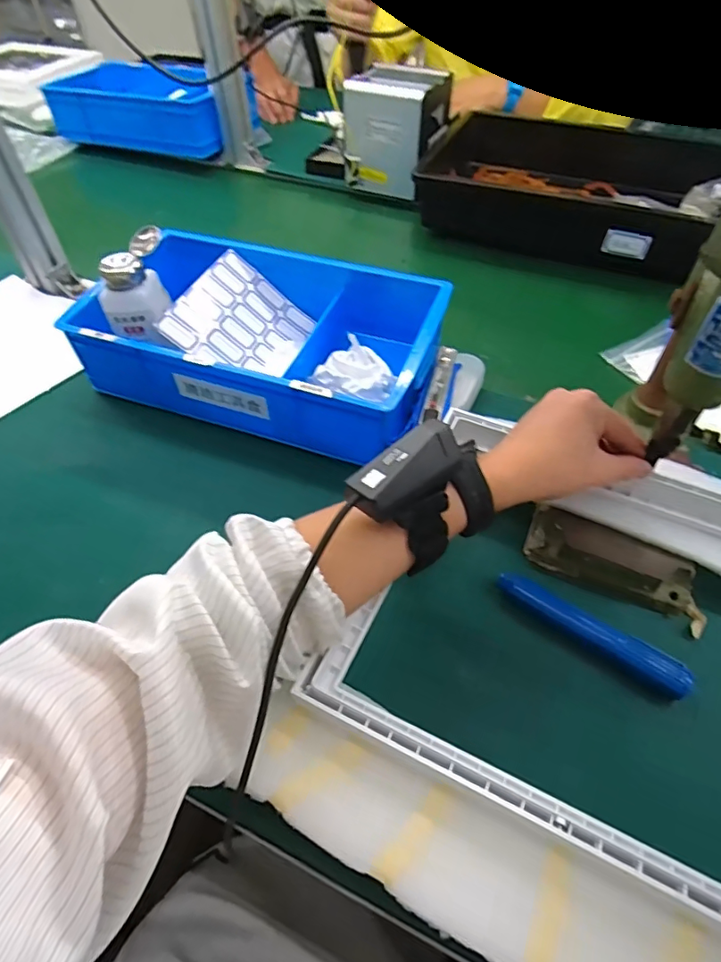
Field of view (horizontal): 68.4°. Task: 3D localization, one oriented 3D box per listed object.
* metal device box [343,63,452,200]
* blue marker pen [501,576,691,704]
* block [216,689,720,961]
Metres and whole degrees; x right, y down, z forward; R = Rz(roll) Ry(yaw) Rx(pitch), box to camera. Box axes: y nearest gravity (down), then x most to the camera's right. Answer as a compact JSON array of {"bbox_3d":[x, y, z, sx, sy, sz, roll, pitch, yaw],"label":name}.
[{"bbox_3d":[0.058,-0.537,0.813,0.125,0.137,0.130,21,55,17],"label":"metal device box"},{"bbox_3d":[0.173,0.112,0.401,0.142,0.018,0.027,33,60,25],"label":"blue marker pen"},{"bbox_3d":[0.073,0.215,0.284,0.305,0.021,0.061,22,55,18],"label":"block"}]

